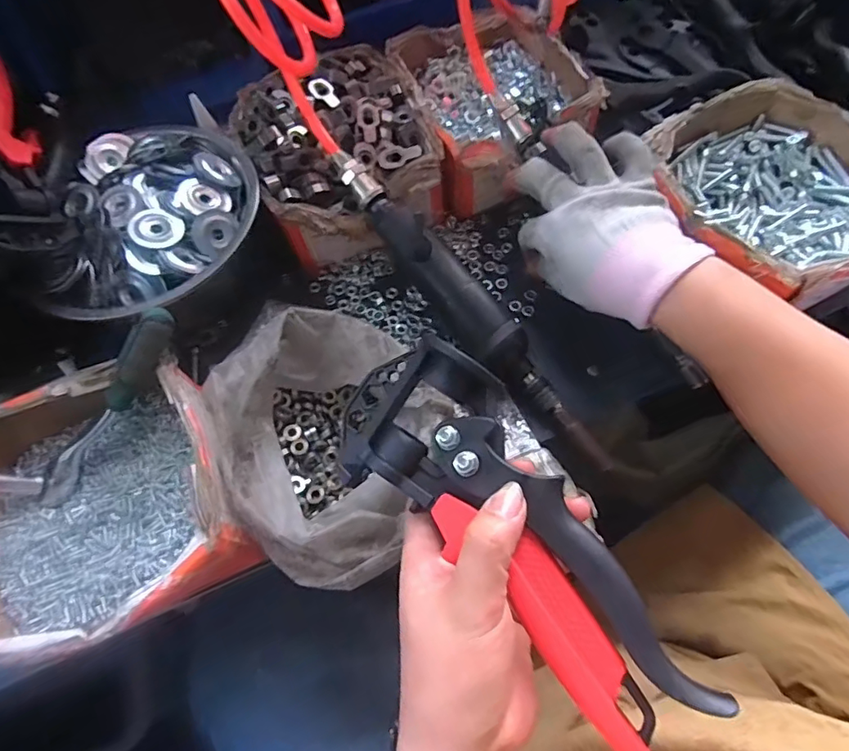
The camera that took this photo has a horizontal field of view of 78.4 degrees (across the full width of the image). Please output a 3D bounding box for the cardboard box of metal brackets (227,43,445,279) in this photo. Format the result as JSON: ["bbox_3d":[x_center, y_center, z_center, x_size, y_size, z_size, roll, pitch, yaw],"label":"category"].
[{"bbox_3d":[-0.067,-0.180,0.433,0.145,0.077,0.162,-25,65,-9],"label":"cardboard box of metal brackets"}]

